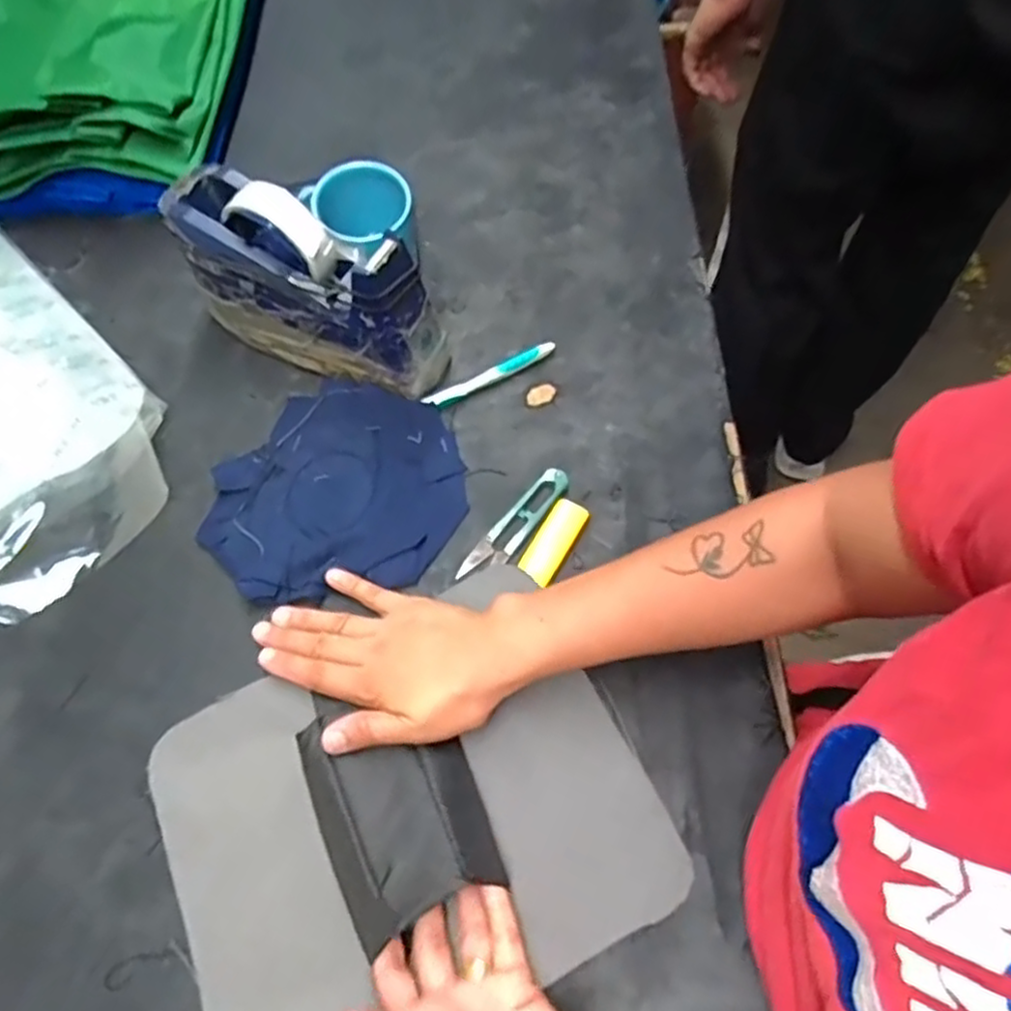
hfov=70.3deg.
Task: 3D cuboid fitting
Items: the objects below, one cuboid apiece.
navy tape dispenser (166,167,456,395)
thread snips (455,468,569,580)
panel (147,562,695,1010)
[{"bbox_3d":[-0.148,-0.161,0.536,0.204,0.121,0.068,26,66,17],"label":"navy tape dispenser"},{"bbox_3d":[0.007,0.013,0.497,0.024,0.010,0.100,35,69,21],"label":"thread snips"},{"bbox_3d":[-0.061,0.169,0.409,0.262,0.033,0.221,-26,63,-10],"label":"panel"}]

